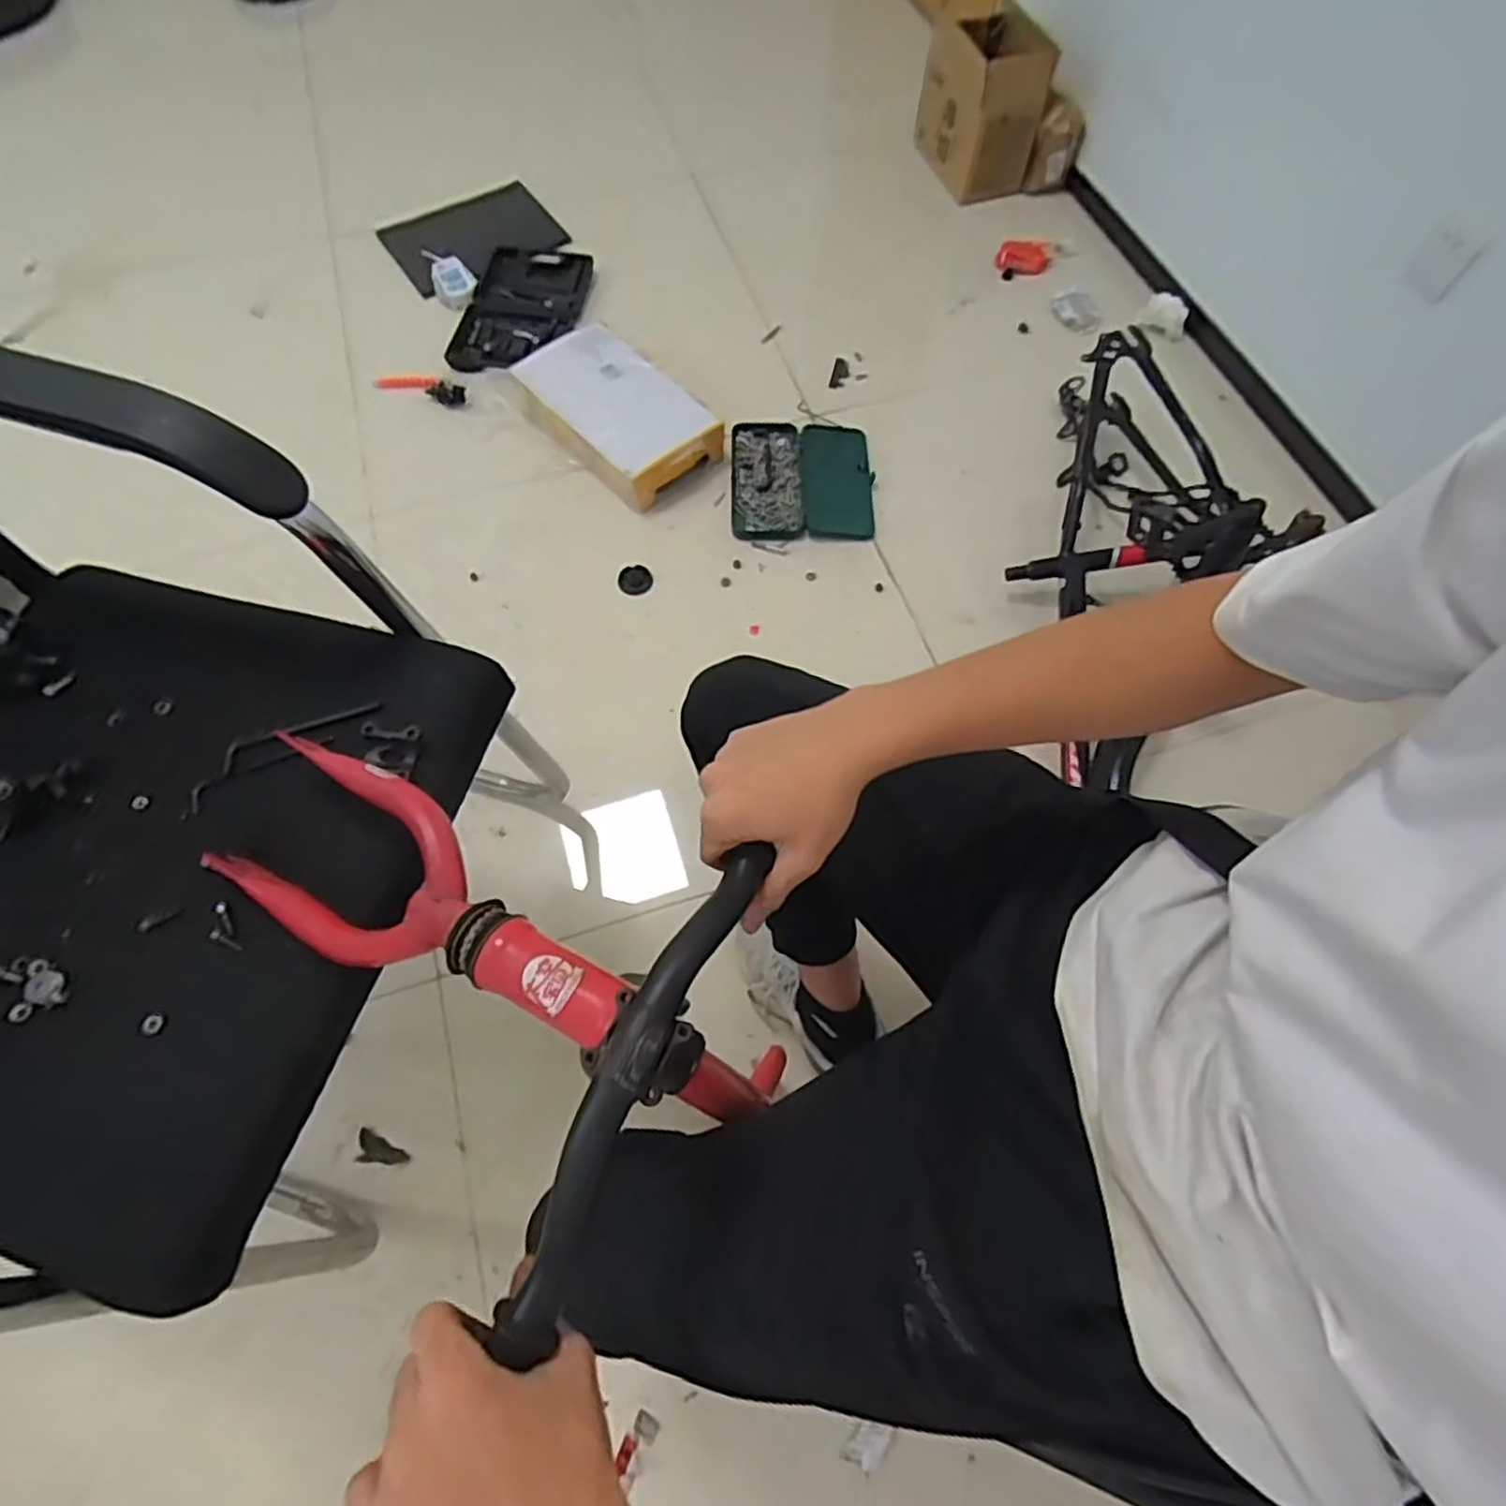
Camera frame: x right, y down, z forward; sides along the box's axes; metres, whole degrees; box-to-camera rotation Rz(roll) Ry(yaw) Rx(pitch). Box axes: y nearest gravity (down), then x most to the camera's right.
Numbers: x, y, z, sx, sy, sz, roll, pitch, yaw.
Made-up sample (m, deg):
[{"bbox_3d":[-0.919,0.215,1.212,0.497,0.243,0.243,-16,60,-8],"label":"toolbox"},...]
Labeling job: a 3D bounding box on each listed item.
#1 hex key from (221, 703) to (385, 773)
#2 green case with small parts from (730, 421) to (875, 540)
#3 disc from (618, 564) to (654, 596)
[{"bbox_3d":[-0.355,-0.019,0.590,0.120,0.007,0.022,-26,68,-13],"label":"hex key"},{"bbox_3d":[0.085,-0.476,1.315,0.243,0.038,0.250,1,66,-3],"label":"green case with small parts"},{"bbox_3d":[-0.192,-0.283,1.228,0.054,0.017,0.050,1,66,-3],"label":"disc"}]

